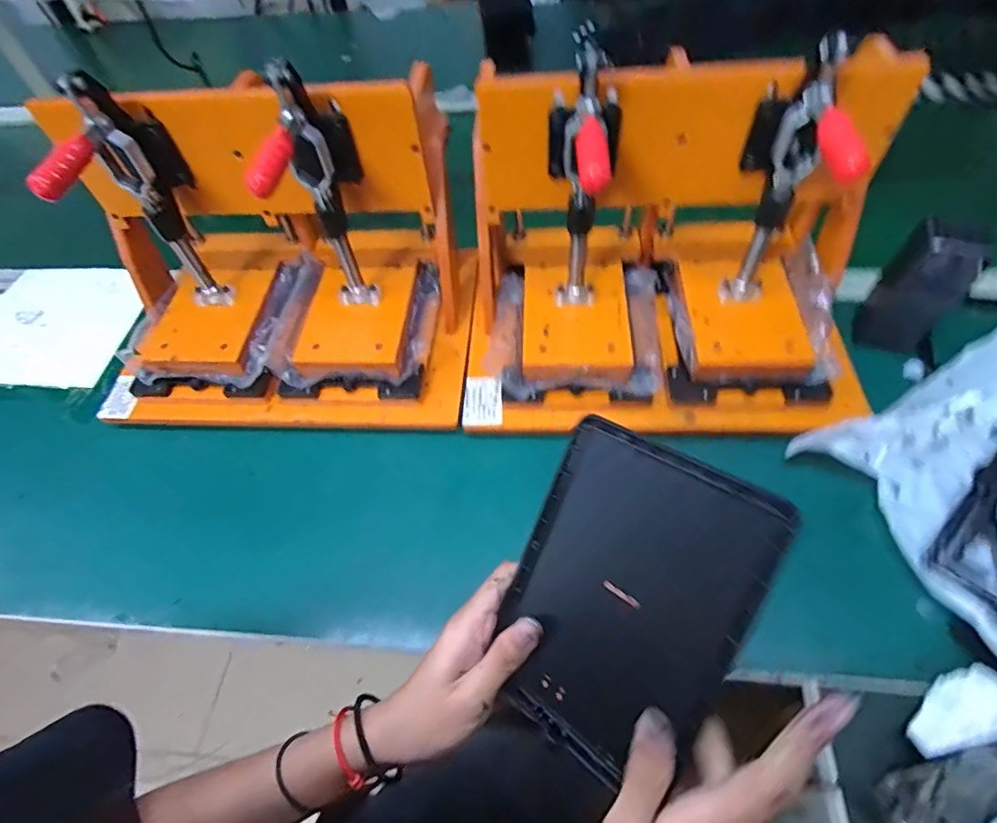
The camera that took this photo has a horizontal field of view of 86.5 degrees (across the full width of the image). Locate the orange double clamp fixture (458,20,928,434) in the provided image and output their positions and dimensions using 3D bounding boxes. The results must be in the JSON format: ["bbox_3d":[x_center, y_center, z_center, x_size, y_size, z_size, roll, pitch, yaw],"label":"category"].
[{"bbox_3d":[0.152,-0.146,0.468,0.362,0.246,0.234,2,56,6],"label":"orange double clamp fixture"}]

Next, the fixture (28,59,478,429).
[{"bbox_3d":[-0.230,-0.154,0.507,0.383,0.248,0.237,0,56,5],"label":"fixture"}]

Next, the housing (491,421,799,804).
[{"bbox_3d":[0.062,0.097,0.272,0.115,0.009,0.160,26,97,39],"label":"housing"}]

